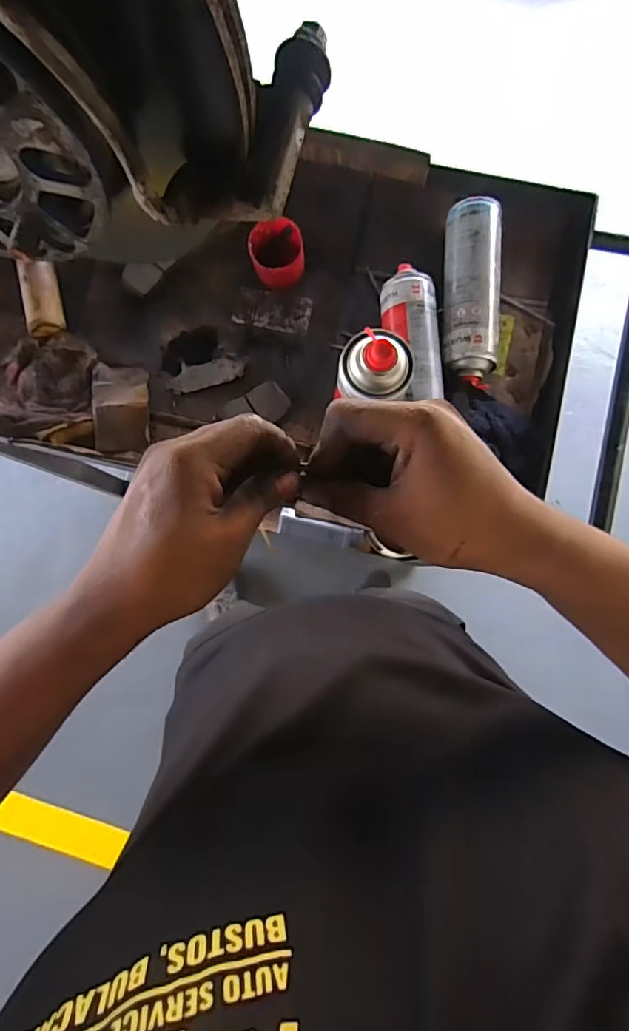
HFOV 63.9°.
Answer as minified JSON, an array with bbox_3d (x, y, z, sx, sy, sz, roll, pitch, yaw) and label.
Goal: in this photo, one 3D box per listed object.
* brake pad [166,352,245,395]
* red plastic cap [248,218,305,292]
[{"bbox_3d":[-0.139,-0.182,0.643,0.097,0.007,0.036,-16,85,0],"label":"brake pad"},{"bbox_3d":[-0.046,-0.324,0.632,0.064,0.042,0.075,-21,85,0],"label":"red plastic cap"}]

